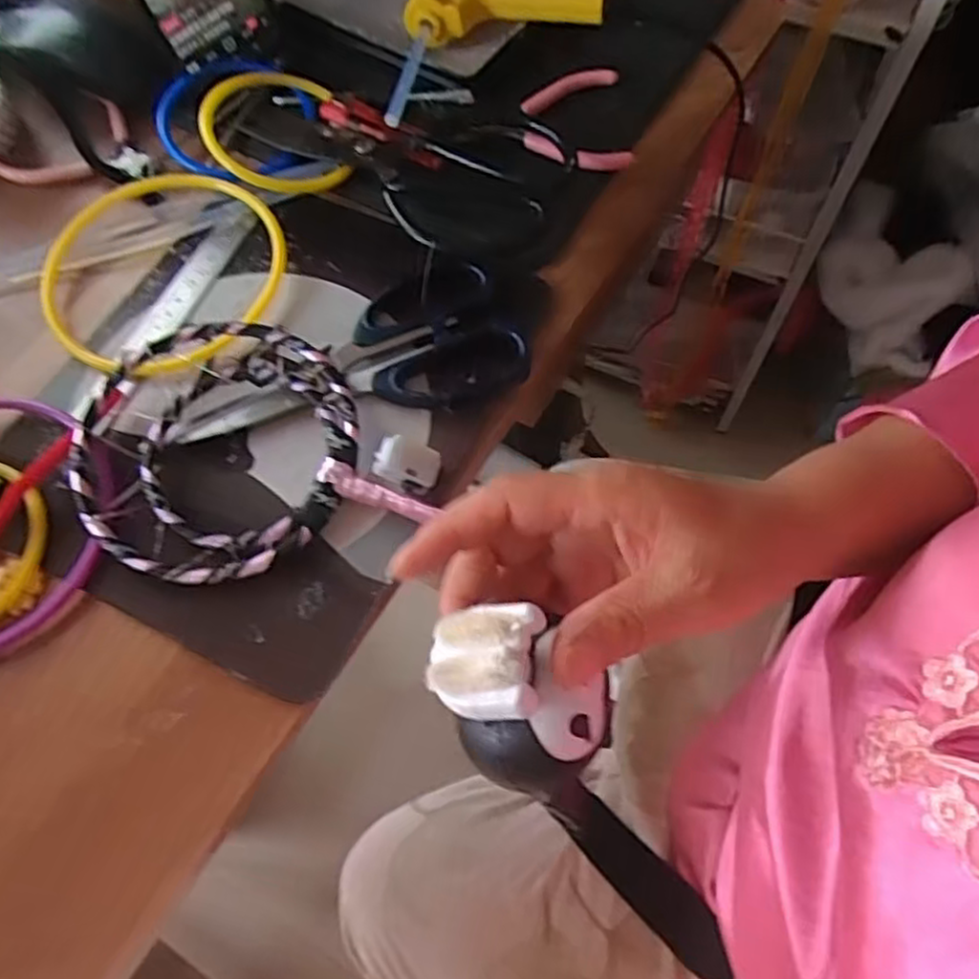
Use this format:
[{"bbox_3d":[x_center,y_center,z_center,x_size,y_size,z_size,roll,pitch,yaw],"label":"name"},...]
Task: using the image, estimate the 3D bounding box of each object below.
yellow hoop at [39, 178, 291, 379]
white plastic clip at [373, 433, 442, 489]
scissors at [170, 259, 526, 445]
[{"bbox_3d":[-0.176,-0.119,0.396,0.125,0.015,0.129,18,66,10],"label":"yellow hoop"},{"bbox_3d":[-0.037,-0.013,0.334,0.029,0.011,0.017,12,66,8],"label":"white plastic clip"},{"bbox_3d":[-0.070,-0.060,0.363,0.166,0.019,0.077,-22,66,-8],"label":"scissors"}]

